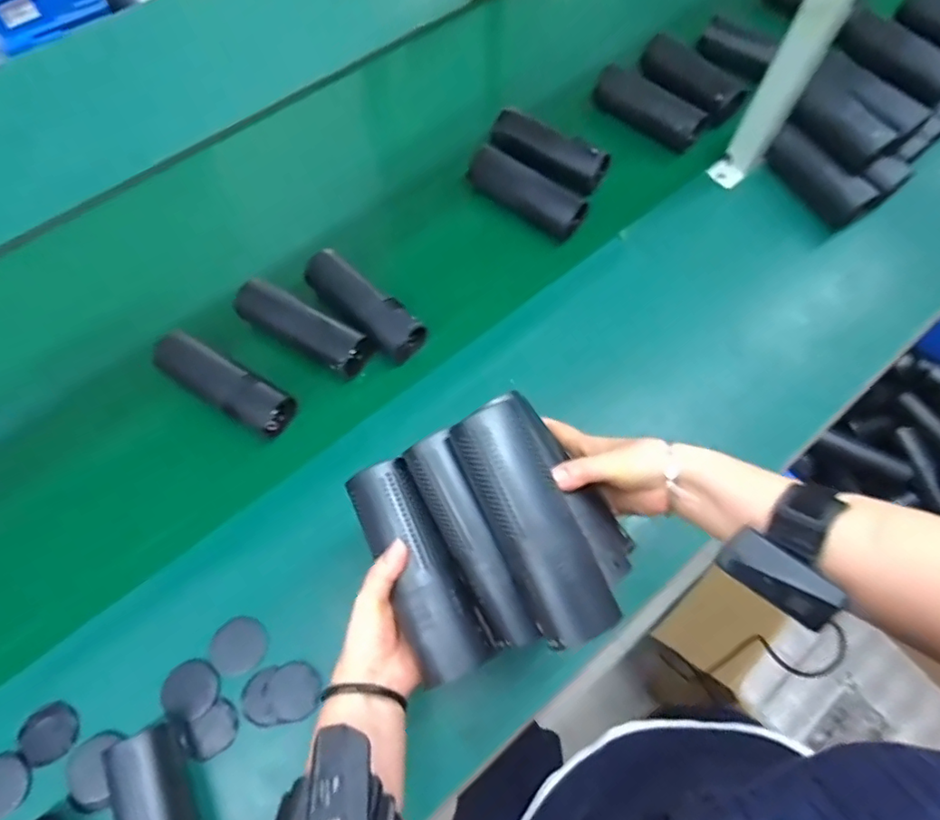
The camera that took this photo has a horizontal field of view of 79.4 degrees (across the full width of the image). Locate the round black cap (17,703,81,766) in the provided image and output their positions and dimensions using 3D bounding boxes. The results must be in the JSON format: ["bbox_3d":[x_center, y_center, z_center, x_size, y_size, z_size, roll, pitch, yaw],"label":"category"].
[{"bbox_3d":[-0.386,0.296,0.517,0.047,0.014,0.047,0,66,1],"label":"round black cap"}]

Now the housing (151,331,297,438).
[{"bbox_3d":[-0.276,-0.029,0.640,0.162,0.046,0.051,28,70,12],"label":"housing"}]

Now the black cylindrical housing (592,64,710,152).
[{"bbox_3d":[0.260,-0.446,0.828,0.046,0.058,0.175,-42,72,-16],"label":"black cylindrical housing"}]

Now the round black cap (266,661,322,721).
[{"bbox_3d":[-0.167,0.267,0.537,0.048,0.006,0.048,0,66,1],"label":"round black cap"}]

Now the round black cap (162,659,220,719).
[{"bbox_3d":[-0.263,0.264,0.532,0.052,0.005,0.048,0,66,1],"label":"round black cap"}]

